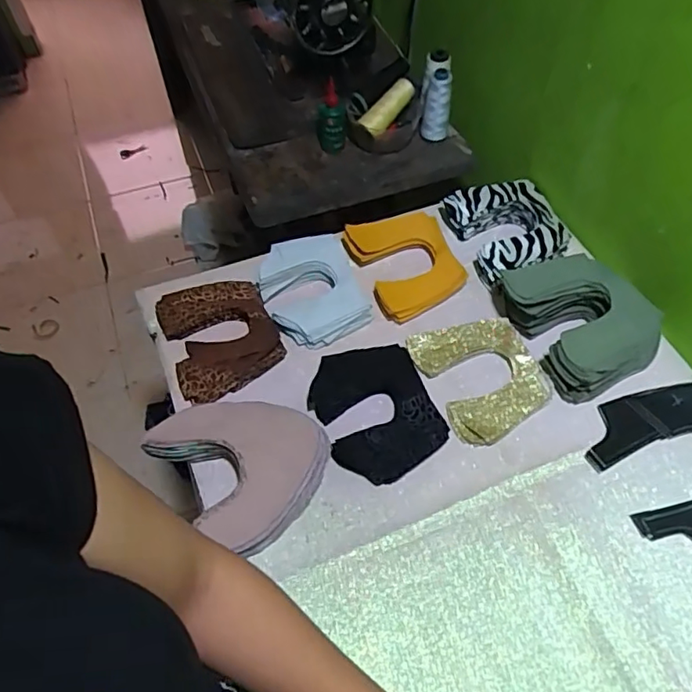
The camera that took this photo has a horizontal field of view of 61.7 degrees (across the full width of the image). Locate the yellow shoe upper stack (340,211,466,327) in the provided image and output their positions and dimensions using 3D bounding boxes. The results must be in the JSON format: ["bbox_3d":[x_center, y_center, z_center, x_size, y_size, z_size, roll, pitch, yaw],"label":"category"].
[{"bbox_3d":[0.083,-0.113,0.790,0.130,0.037,0.157,-22,56,-12],"label":"yellow shoe upper stack"}]

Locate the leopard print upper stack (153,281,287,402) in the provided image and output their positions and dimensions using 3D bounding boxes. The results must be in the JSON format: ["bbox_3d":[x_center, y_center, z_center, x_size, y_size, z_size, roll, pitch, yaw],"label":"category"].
[{"bbox_3d":[-0.158,-0.016,0.727,0.130,0.021,0.153,-21,56,-12],"label":"leopard print upper stack"}]

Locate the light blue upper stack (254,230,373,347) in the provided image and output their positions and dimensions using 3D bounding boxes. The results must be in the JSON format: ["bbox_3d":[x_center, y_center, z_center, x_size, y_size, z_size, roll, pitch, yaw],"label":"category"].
[{"bbox_3d":[-0.044,-0.074,0.763,0.129,0.042,0.156,-18,56,-9],"label":"light blue upper stack"}]

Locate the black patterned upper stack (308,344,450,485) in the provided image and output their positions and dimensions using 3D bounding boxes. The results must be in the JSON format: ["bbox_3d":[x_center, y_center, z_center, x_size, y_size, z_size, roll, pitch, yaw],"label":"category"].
[{"bbox_3d":[0.033,0.071,0.665,0.128,0.039,0.157,-19,56,-10],"label":"black patterned upper stack"}]

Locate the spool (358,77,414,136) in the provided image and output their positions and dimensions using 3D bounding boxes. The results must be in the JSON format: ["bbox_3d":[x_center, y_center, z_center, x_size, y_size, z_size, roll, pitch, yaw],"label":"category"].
[{"bbox_3d":[0.068,-0.383,0.930,0.031,0.041,0.108,39,82,26],"label":"spool"}]

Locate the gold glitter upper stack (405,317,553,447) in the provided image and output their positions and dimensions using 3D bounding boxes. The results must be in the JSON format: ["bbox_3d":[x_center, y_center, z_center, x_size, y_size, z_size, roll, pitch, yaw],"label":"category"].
[{"bbox_3d":[0.164,0.032,0.699,0.132,0.018,0.162,-20,56,-11],"label":"gold glitter upper stack"}]

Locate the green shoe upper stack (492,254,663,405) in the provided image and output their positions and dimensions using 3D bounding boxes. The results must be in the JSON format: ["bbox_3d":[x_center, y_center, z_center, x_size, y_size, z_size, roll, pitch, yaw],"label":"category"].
[{"bbox_3d":[0.291,-0.039,0.709,0.158,0.063,0.181,-21,56,-12],"label":"green shoe upper stack"}]

